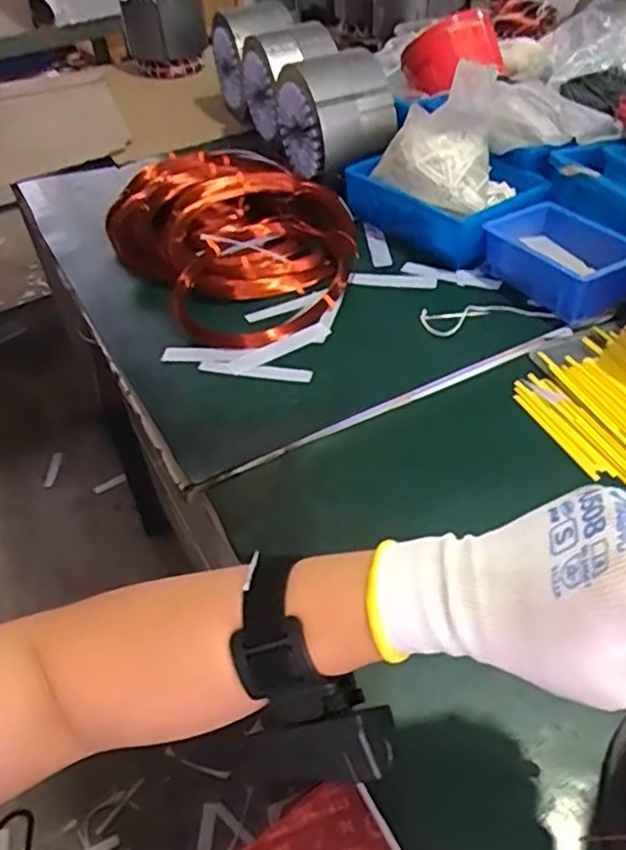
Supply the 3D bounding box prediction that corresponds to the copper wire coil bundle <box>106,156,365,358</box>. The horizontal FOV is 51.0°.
[{"bbox_3d":[-0.087,-0.224,0.748,0.234,0.066,0.341,-29,49,-23],"label":"copper wire coil bundle"}]

